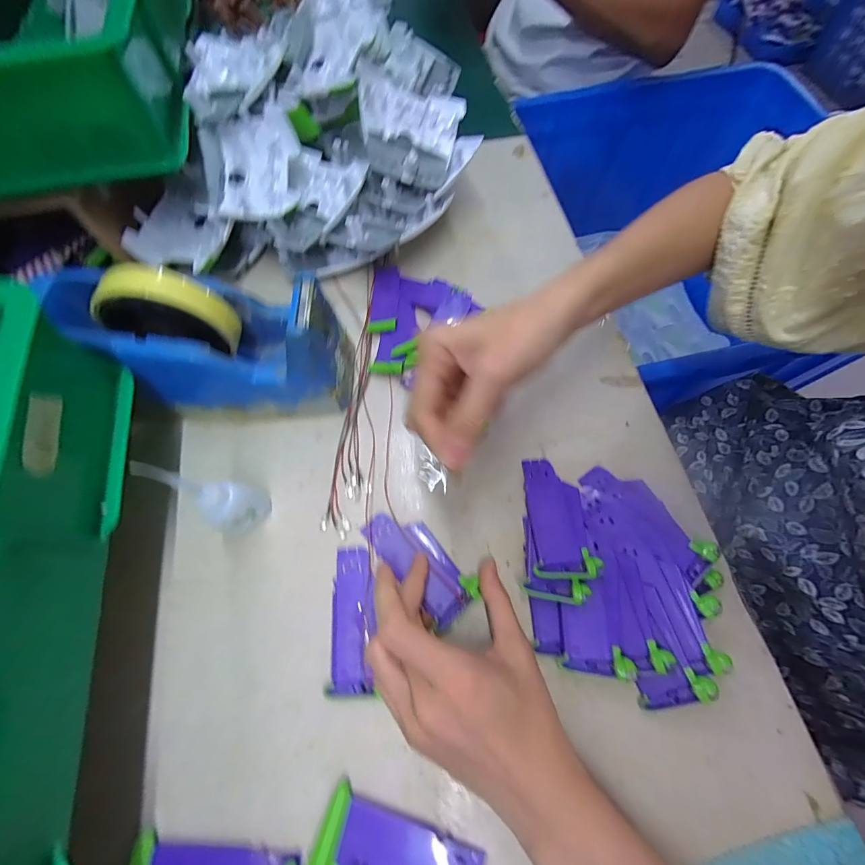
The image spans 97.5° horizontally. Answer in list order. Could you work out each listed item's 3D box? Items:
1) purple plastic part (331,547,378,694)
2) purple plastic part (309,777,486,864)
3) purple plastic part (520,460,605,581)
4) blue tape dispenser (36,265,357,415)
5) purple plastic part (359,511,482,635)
[{"bbox_3d":[-0.053,0.121,0.251,0.029,0.010,0.087,-6,63,2],"label":"purple plastic part"},{"bbox_3d":[-0.020,0.233,0.204,0.089,0.006,0.040,20,68,8],"label":"purple plastic part"},{"bbox_3d":[0.088,0.059,0.274,0.042,0.010,0.091,-3,52,-2],"label":"purple plastic part"},{"bbox_3d":[-0.160,-0.065,0.279,0.183,0.108,0.075,-3,67,-2],"label":"blue tape dispenser"},{"bbox_3d":[-0.011,0.091,0.269,0.089,0.007,0.041,38,71,17],"label":"purple plastic part"}]

